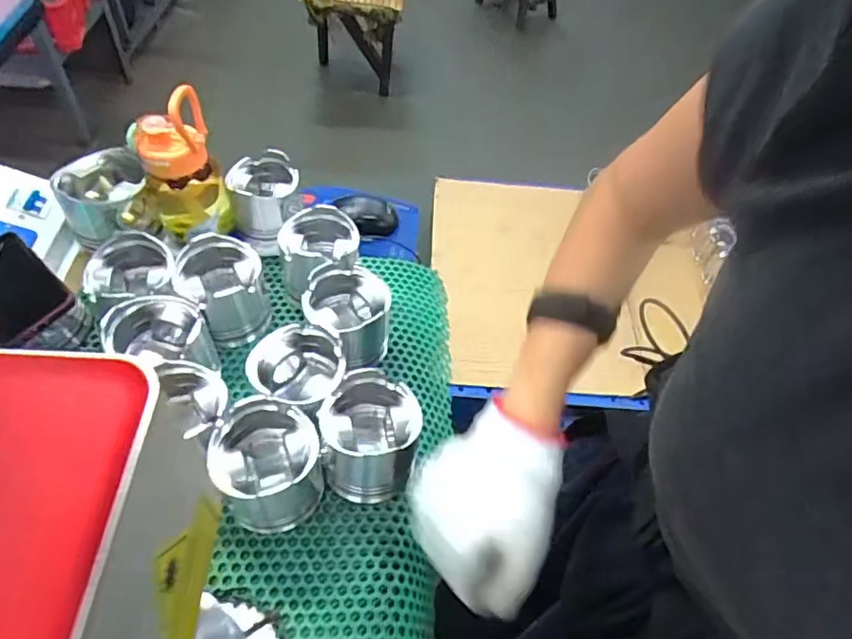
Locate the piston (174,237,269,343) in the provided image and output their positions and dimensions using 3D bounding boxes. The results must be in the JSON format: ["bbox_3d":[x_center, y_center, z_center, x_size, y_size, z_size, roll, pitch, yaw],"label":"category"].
[{"bbox_3d":[-0.229,-0.030,0.664,0.090,0.094,0.089,-29,60,-25],"label":"piston"}]

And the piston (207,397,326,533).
[{"bbox_3d":[-0.141,0.135,0.529,0.091,0.086,0.096,-2,52,-7],"label":"piston"}]

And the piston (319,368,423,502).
[{"bbox_3d":[-0.054,0.110,0.556,0.084,0.084,0.095,0,52,-5],"label":"piston"}]

